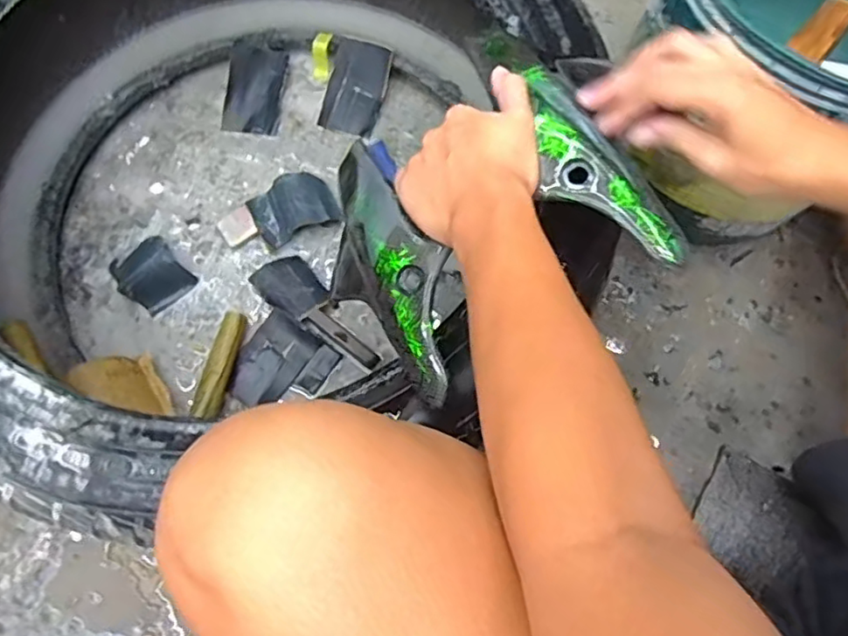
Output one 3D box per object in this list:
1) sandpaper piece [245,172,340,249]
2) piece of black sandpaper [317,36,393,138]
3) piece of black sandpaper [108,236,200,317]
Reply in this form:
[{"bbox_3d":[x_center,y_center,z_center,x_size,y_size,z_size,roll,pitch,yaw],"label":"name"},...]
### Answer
[{"bbox_3d":[-0.157,-0.134,0.747,0.094,0.031,0.084,-25,75,-9],"label":"sandpaper piece"},{"bbox_3d":[-0.088,-0.293,0.795,0.074,0.013,0.113,18,98,6],"label":"piece of black sandpaper"},{"bbox_3d":[-0.315,-0.054,0.712,0.089,0.034,0.068,43,77,11],"label":"piece of black sandpaper"}]

